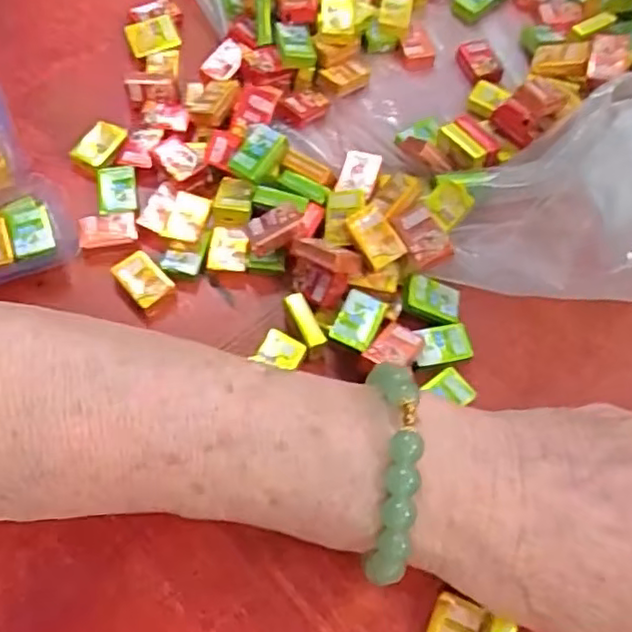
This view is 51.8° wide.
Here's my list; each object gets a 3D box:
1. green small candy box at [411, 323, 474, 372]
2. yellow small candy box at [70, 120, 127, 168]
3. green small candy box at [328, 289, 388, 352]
[{"bbox_3d":[0.053,0.012,0.276,0.027,0.004,0.018,-12,66,-9],"label":"green small candy box"},{"bbox_3d":[-0.105,-0.084,0.314,0.019,0.004,0.024,29,66,10],"label":"yellow small candy box"},{"bbox_3d":[0.018,0.003,0.273,0.017,0.009,0.025,25,65,8],"label":"green small candy box"}]

